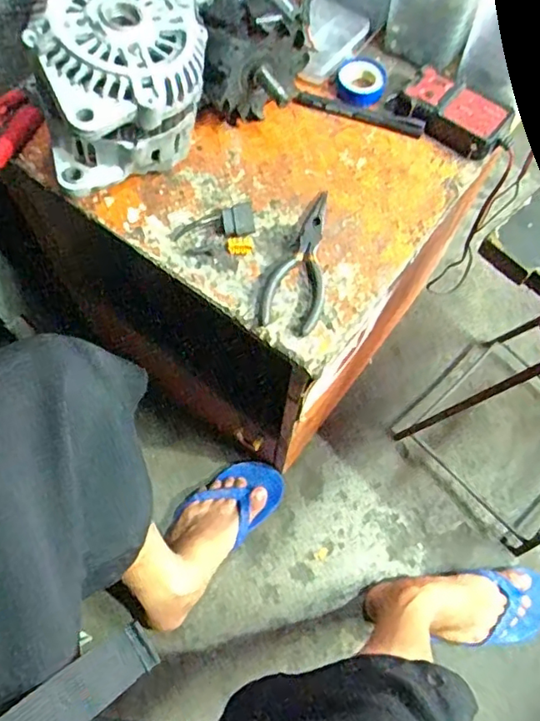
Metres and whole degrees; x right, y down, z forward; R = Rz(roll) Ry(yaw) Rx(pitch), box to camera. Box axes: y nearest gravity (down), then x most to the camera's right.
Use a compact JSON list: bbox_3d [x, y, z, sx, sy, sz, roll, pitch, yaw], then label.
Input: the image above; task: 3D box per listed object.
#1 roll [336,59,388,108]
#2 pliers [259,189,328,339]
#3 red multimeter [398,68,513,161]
[{"bbox_3d":[0.097,-0.288,0.590,0.050,0.014,0.054,1,69,-2],"label":"roll"},{"bbox_3d":[0.030,-0.091,0.511,0.049,0.012,0.143,15,69,4],"label":"pliers"},{"bbox_3d":[0.188,-0.251,0.572,0.104,0.026,0.065,35,71,11],"label":"red multimeter"}]

